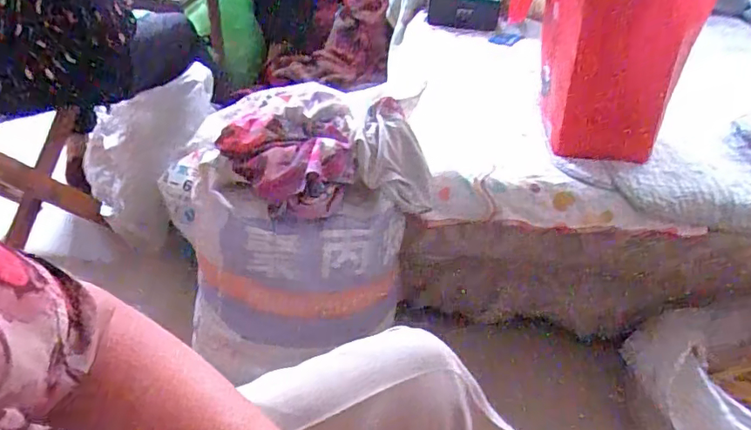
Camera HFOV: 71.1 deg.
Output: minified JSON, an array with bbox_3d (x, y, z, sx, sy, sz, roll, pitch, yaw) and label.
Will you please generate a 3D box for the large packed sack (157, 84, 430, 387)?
[{"bbox_3d":[-0.100,0.017,0.749,0.316,0.320,0.229,-9,39,-17],"label":"large packed sack"}]

